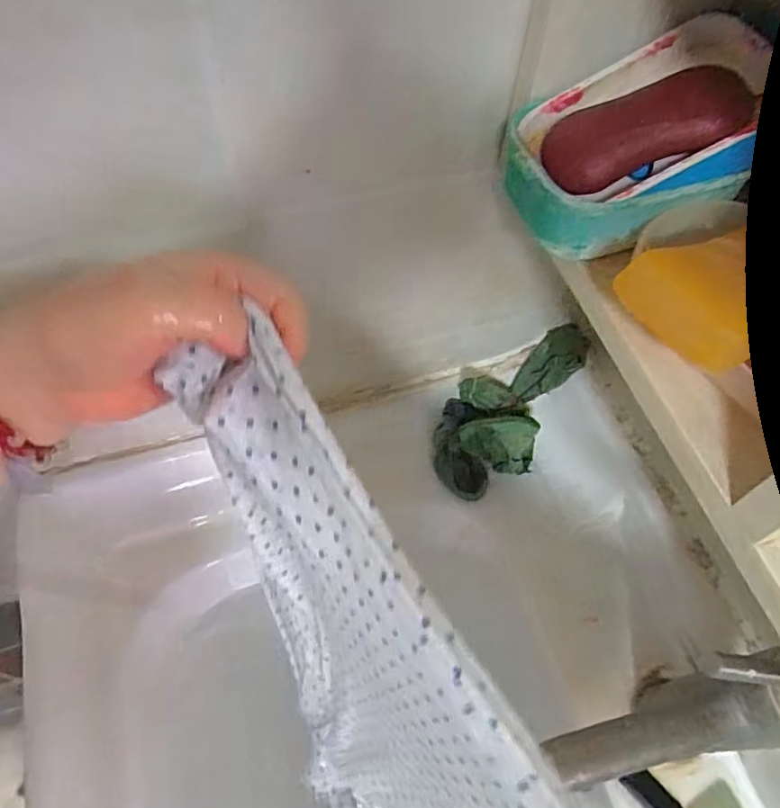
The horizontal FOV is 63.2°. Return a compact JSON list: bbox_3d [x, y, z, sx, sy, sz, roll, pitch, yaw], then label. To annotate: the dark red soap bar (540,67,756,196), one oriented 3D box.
[{"bbox_3d":[0.115,-0.126,0.290,0.088,0.017,0.038,-16,59,18],"label":"dark red soap bar"}]

